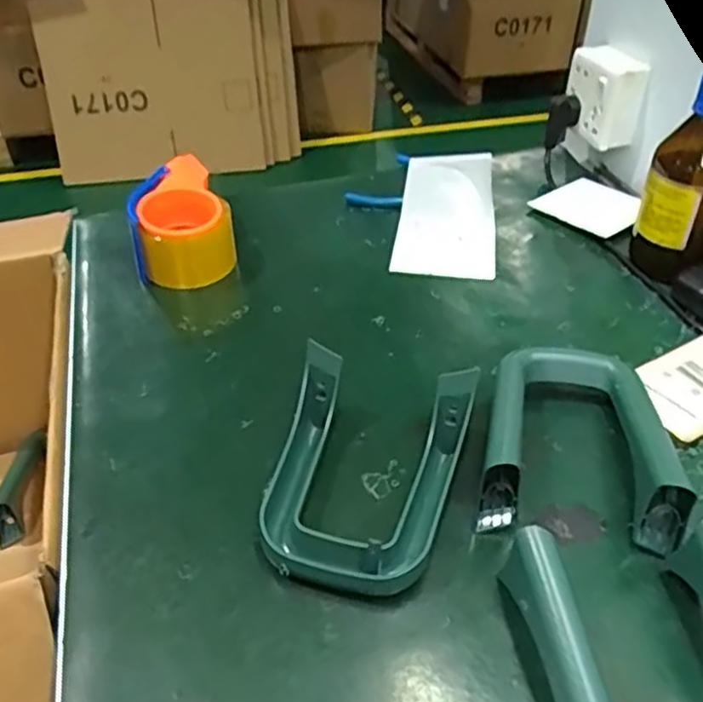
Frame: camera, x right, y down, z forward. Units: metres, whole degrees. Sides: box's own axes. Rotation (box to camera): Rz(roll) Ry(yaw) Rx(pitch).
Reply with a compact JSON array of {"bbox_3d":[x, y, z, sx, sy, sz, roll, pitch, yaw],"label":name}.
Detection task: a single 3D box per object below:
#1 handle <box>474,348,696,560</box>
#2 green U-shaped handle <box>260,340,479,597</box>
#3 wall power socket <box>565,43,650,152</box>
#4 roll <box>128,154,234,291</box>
[{"bbox_3d":[0.156,0.053,0.469,0.126,0.054,0.158,8,42,10],"label":"handle"},{"bbox_3d":[0.007,0.079,0.449,0.124,0.054,0.156,10,42,13],"label":"green U-shaped handle"},{"bbox_3d":[0.281,-0.288,0.751,0.045,0.093,0.091,-11,42,-11],"label":"wall power socket"},{"bbox_3d":[-0.172,-0.126,0.671,0.095,0.078,0.105,-15,43,-15],"label":"roll"}]

